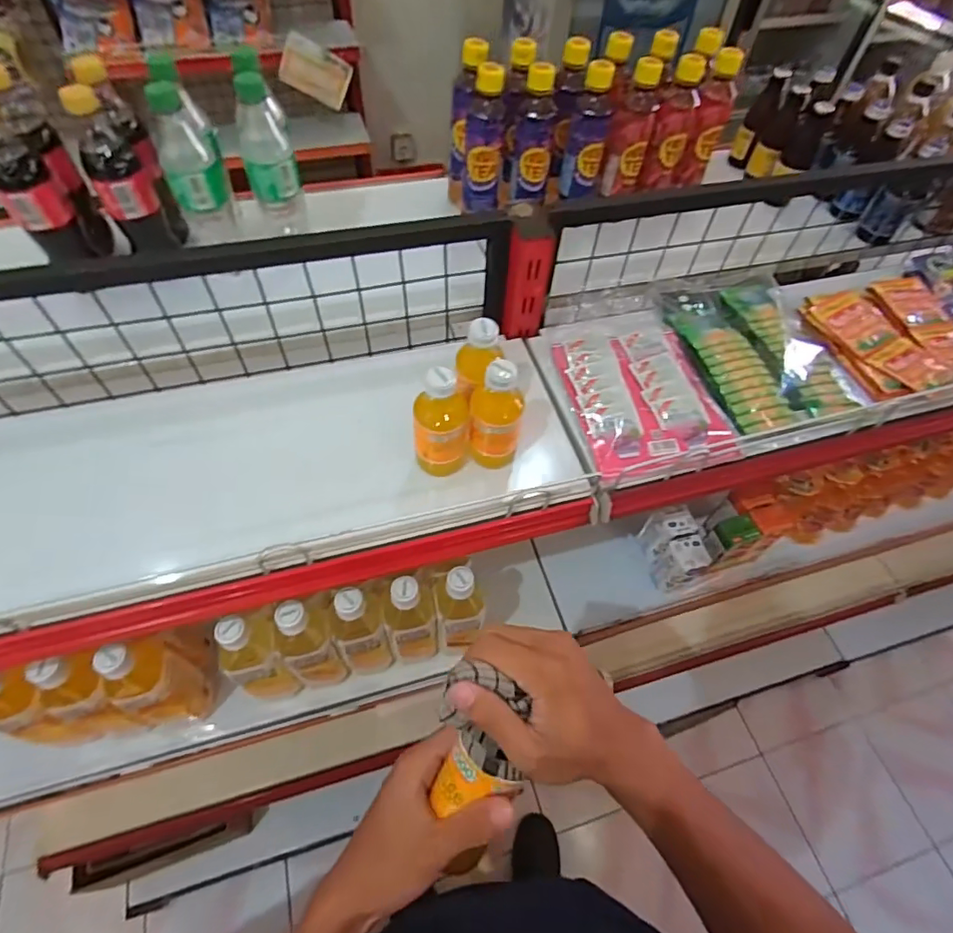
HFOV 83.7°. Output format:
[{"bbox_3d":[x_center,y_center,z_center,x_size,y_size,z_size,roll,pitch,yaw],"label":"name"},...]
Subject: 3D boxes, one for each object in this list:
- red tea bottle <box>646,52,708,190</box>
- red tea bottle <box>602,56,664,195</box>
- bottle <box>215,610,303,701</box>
[{"bbox_3d":[0.275,-0.471,0.739,0.051,0.153,0.056,22,58,11],"label":"red tea bottle"},{"bbox_3d":[0.213,-0.456,0.723,0.056,0.150,0.052,17,57,8],"label":"red tea bottle"},{"bbox_3d":[-0.255,0.225,0.628,0.069,0.199,0.062,-21,60,-16],"label":"bottle"}]

